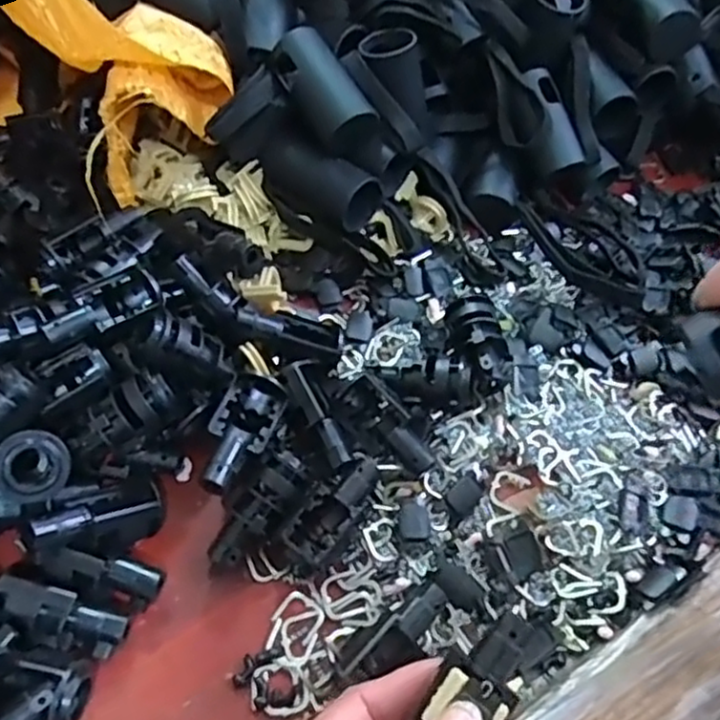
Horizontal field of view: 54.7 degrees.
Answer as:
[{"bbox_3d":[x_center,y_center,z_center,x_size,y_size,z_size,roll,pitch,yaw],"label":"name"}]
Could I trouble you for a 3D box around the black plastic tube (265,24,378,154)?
[{"bbox_3d":[-0.021,-0.141,0.360,0.031,0.024,0.067,-32,84,-21],"label":"black plastic tube"}]

